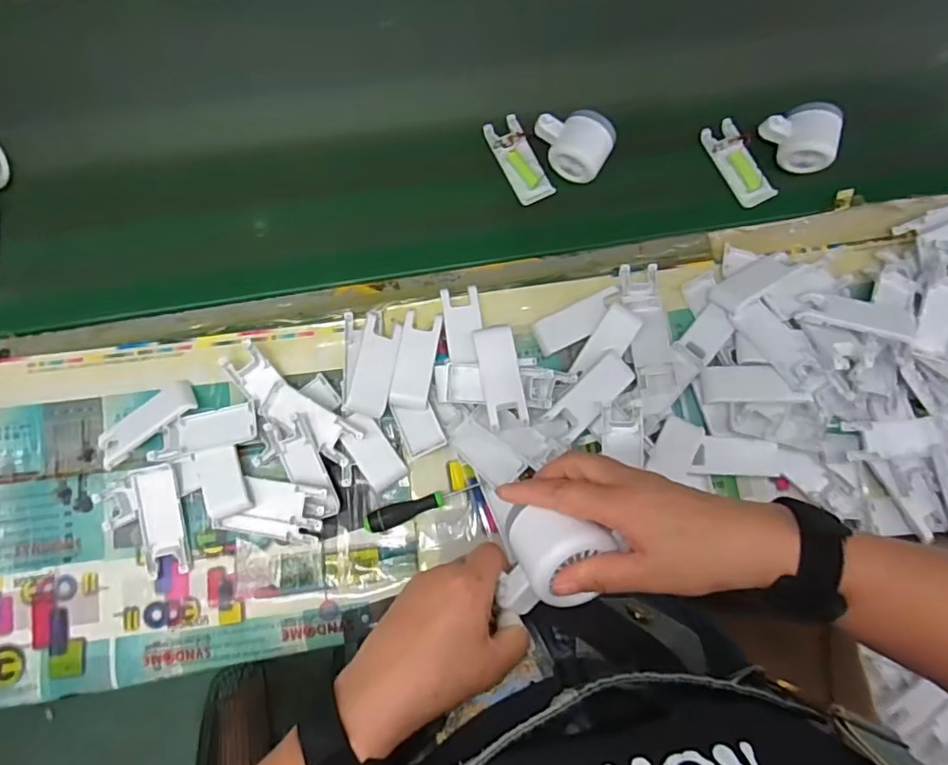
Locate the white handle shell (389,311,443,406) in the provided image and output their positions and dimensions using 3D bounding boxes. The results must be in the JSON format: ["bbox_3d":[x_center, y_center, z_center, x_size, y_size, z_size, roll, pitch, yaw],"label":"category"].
[{"bbox_3d":[-0.059,-0.023,0.574,0.038,0.018,0.099,9,81,-1],"label":"white handle shell"}]

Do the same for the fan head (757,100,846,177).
[{"bbox_3d":[0.367,-0.276,0.621,0.081,0.048,0.055,43,82,5],"label":"fan head"}]

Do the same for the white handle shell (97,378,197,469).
[{"bbox_3d":[-0.323,0.039,0.551,0.103,0.016,0.038,-37,84,-7],"label":"white handle shell"}]

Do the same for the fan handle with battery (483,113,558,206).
[{"bbox_3d":[0.051,-0.252,0.633,0.039,0.015,0.103,-26,83,-6],"label":"fan handle with battery"}]

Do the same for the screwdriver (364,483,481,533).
[{"bbox_3d":[-0.052,0.121,0.552,0.116,0.023,0.020,-19,82,-5],"label":"screwdriver"}]

